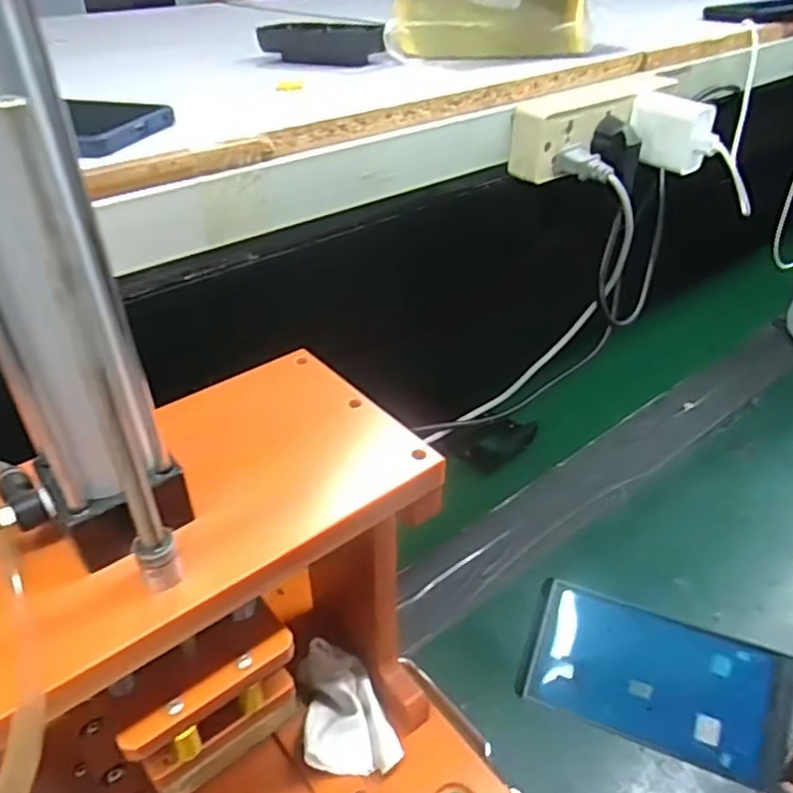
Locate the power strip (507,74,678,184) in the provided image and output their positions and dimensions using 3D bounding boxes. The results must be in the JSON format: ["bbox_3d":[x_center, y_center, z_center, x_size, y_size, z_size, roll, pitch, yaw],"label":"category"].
[{"bbox_3d":[0.158,-0.218,0.526,0.173,0.048,0.034,-30,44,-33],"label":"power strip"}]

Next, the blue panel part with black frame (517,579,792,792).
[{"bbox_3d":[0.175,0.173,0.391,0.192,0.015,0.077,14,72,21],"label":"blue panel part with black frame"}]

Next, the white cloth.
[{"bbox_3d":[-0.035,0.198,0.416,0.057,0.037,0.080,-15,38,-18],"label":"white cloth"}]

